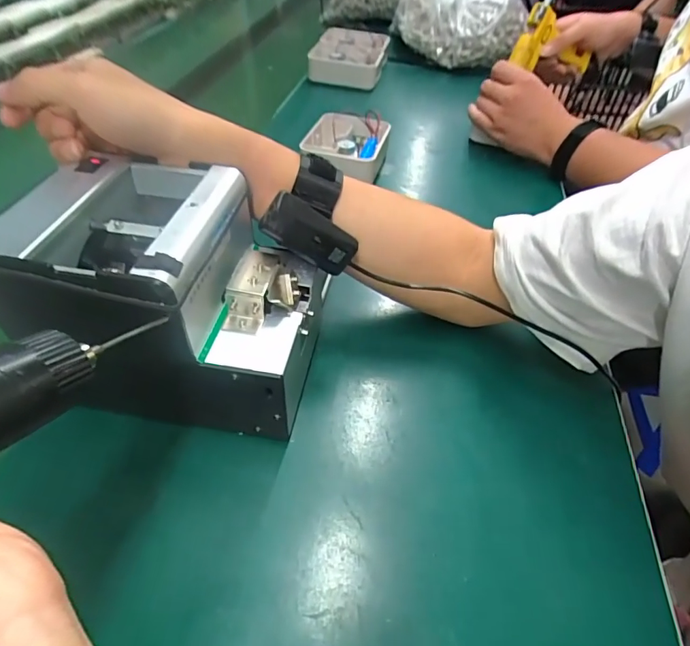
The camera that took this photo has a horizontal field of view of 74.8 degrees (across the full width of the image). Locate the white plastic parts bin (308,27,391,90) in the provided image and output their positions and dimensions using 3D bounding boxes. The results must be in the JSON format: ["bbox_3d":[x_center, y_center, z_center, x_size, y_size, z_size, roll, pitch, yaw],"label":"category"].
[{"bbox_3d":[0.008,-0.517,0.876,0.134,0.061,0.142,9,47,6],"label":"white plastic parts bin"}]

